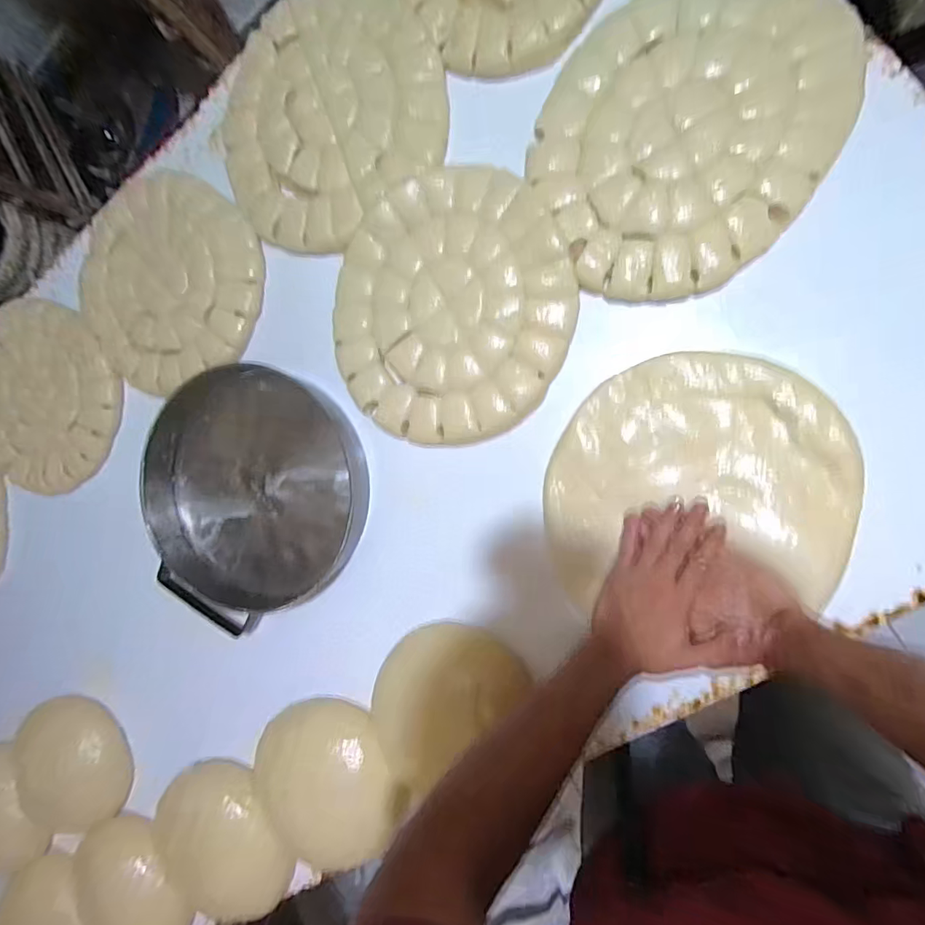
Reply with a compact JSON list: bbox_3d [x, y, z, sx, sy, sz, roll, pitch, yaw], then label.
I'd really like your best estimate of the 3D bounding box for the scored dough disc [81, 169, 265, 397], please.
[{"bbox_3d":[-0.412,-0.251,0.665,0.289,0.033,0.298,-28,85,13],"label":"scored dough disc"}]

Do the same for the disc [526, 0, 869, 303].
[{"bbox_3d":[0.221,-0.335,0.488,0.271,0.026,0.315,40,100,10],"label":"disc"}]

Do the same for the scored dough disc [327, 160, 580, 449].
[{"bbox_3d":[-0.017,-0.179,0.559,0.280,0.013,0.300,2,96,17],"label":"scored dough disc"}]

